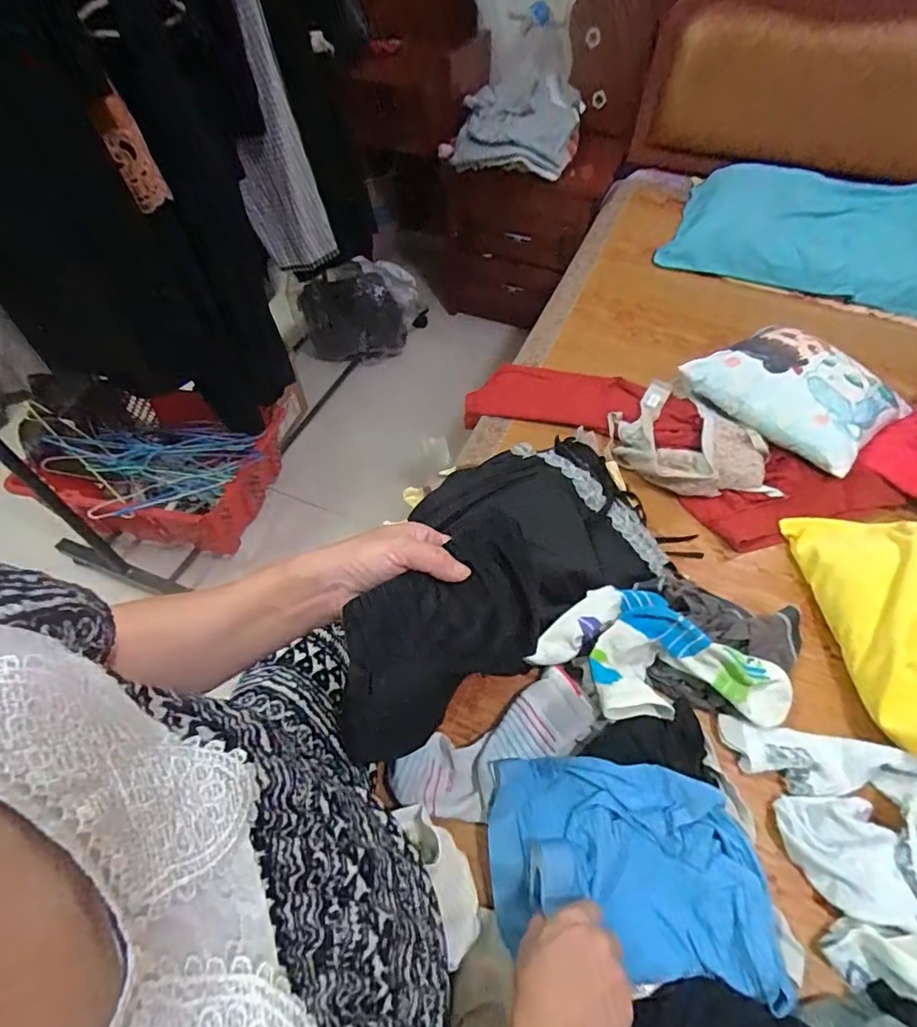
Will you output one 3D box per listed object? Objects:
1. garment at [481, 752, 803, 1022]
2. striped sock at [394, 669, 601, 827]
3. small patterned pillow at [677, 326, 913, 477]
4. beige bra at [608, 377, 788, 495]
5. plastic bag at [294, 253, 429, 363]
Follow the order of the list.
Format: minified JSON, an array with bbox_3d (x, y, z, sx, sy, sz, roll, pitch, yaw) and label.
[{"bbox_3d":[0.167,0.344,0.516,0.266,0.057,0.173,5,53,4],"label":"garment"},{"bbox_3d":[0.043,0.272,0.597,0.234,0.036,0.093,-23,56,-16],"label":"striped sock"},{"bbox_3d":[0.570,-0.213,0.889,0.222,0.080,0.283,-33,59,-22],"label":"small patterned pillow"},{"bbox_3d":[0.374,-0.117,0.881,0.224,0.051,0.275,-15,54,-11],"label":"beige bra"},{"bbox_3d":[-0.300,-0.645,1.665,0.388,0.265,0.221,-7,53,-5],"label":"plastic bag"}]

